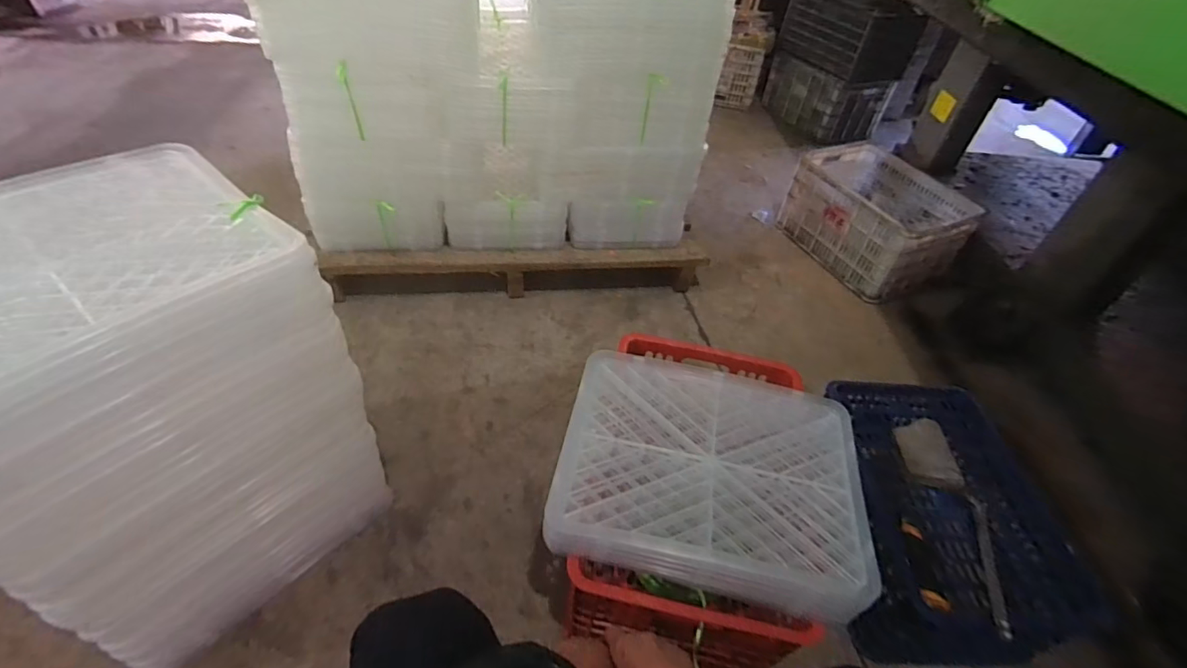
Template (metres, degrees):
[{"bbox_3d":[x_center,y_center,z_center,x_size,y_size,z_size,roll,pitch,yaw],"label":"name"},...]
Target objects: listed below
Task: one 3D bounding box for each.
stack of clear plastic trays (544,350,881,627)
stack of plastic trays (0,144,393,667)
[{"bbox_3d":[0.173,0.196,0.785,0.431,0.055,0.341,13,46,6],"label":"stack of clear plastic trays"},{"bbox_3d":[-0.608,0.128,0.776,0.325,0.614,0.424,34,51,24],"label":"stack of plastic trays"}]

